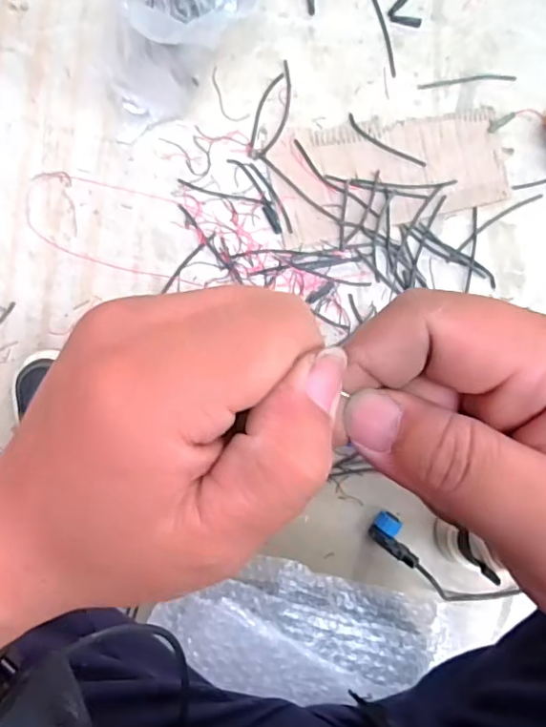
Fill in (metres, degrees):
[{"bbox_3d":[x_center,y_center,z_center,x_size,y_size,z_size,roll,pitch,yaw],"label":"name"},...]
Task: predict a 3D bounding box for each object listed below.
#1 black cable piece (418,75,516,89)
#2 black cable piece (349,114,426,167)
[{"bbox_3d":[0.250,-0.365,0.720,0.125,0.004,0.011,-5,92,-3],"label":"black cable piece"},{"bbox_3d":[0.143,-0.280,0.713,0.114,0.005,0.014,33,90,-3],"label":"black cable piece"}]

